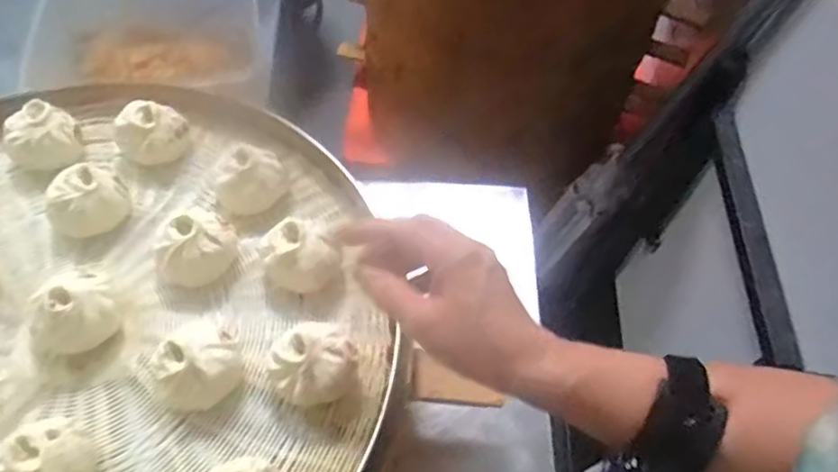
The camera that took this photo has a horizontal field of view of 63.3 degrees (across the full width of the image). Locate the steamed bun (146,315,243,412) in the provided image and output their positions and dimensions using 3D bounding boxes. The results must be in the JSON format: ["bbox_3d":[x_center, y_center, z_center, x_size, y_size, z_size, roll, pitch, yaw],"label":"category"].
[{"bbox_3d":[-0.155,0.086,0.478,0.062,0.048,0.057,2,54,-2],"label":"steamed bun"}]

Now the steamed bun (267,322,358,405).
[{"bbox_3d":[-0.072,0.095,0.476,0.057,0.051,0.053,2,54,-2],"label":"steamed bun"}]

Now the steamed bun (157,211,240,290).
[{"bbox_3d":[-0.171,0.013,0.525,0.050,0.046,0.050,2,54,-3],"label":"steamed bun"}]

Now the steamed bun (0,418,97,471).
[{"bbox_3d":[-0.233,0.150,0.428,0.054,0.052,0.057,2,54,-2],"label":"steamed bun"}]

